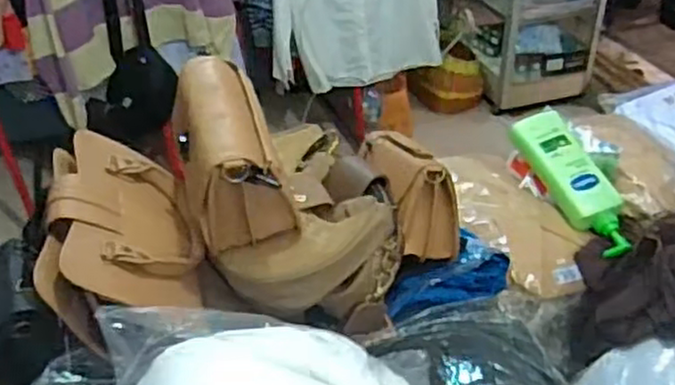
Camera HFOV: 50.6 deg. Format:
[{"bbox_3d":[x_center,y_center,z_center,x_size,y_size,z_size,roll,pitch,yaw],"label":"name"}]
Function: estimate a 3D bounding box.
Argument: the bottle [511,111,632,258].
[{"bbox_3d":[0.320,-0.019,0.952,0.077,0.053,0.241,-14,54,-14],"label":"bottle"}]

